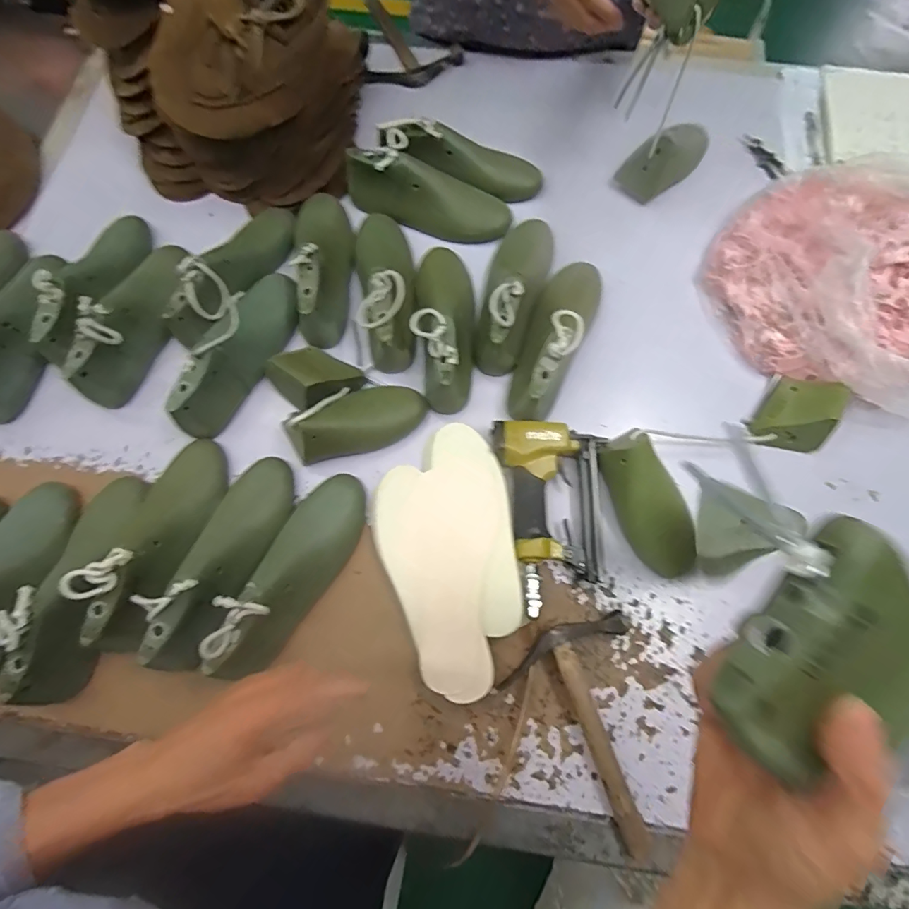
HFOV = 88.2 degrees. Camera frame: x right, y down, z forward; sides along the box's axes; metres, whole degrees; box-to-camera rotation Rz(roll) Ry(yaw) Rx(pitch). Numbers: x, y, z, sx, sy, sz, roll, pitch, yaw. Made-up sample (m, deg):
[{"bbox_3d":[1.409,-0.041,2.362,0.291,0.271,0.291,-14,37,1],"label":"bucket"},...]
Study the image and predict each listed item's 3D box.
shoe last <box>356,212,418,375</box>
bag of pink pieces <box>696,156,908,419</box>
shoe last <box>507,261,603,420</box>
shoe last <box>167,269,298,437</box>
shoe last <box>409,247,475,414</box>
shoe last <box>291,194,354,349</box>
[{"bbox_3d":[-0.096,-0.244,0.644,0.080,0.092,0.246,-7,74,-3],"label":"shoe last"},{"bbox_3d":[0.551,-0.235,0.620,0.377,0.114,0.346,42,77,12],"label":"bag of pink pieces"},{"bbox_3d":[0.130,-0.162,0.612,0.079,0.085,0.251,25,75,7],"label":"shoe last"},{"bbox_3d":[-0.292,-0.142,0.622,0.072,0.085,0.254,22,75,6],"label":"shoe last"},{"bbox_3d":[-0.018,-0.184,0.618,0.088,0.069,0.243,3,73,0],"label":"shoe last"},{"bbox_3d":[-0.186,-0.277,0.650,0.081,0.083,0.246,-6,72,-1],"label":"shoe last"}]

